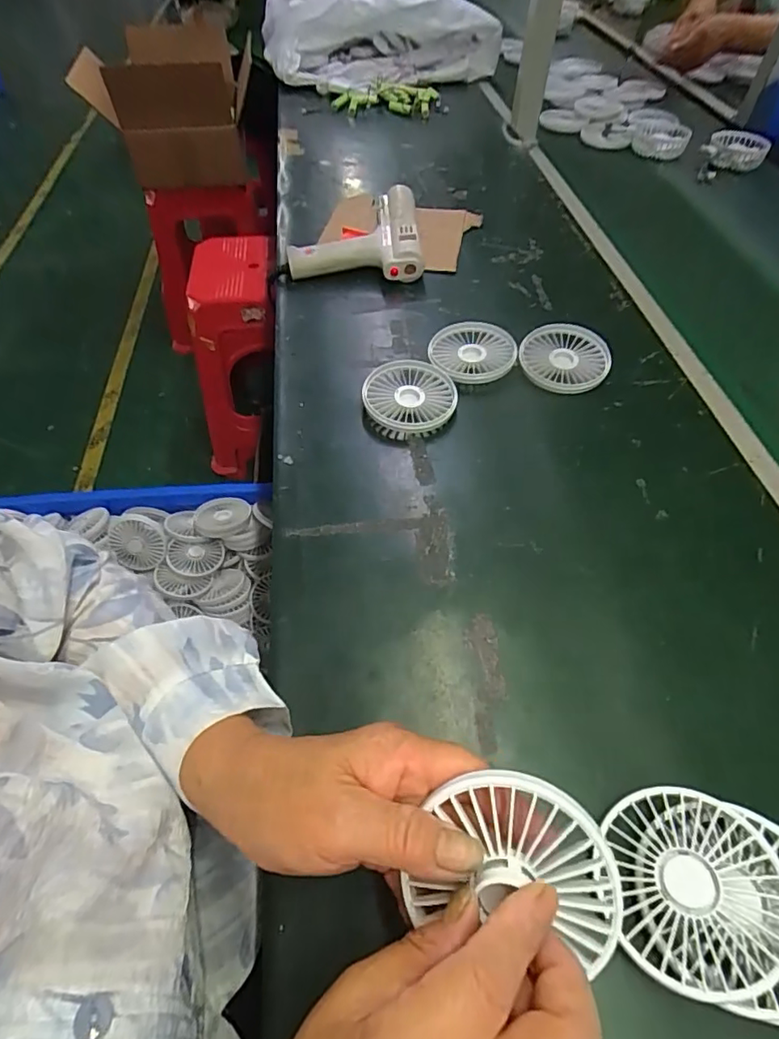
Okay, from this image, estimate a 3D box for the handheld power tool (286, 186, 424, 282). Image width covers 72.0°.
[{"bbox_3d":[-0.035,-0.361,0.682,0.166,0.048,0.152,6,54,5],"label":"handheld power tool"}]

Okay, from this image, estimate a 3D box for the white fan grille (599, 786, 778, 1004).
[{"bbox_3d":[0.155,0.184,0.270,0.076,0.015,0.085,-13,45,18],"label":"white fan grille"}]

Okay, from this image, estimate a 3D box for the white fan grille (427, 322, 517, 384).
[{"bbox_3d":[0.086,-0.175,0.563,0.088,0.018,0.085,-3,54,-1],"label":"white fan grille"}]

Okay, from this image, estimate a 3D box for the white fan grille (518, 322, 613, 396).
[{"bbox_3d":[0.180,-0.165,0.551,0.087,0.012,0.085,16,64,15],"label":"white fan grille"}]

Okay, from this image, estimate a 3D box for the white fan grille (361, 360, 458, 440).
[{"bbox_3d":[0.020,-0.118,0.524,0.087,0.020,0.086,0,54,1],"label":"white fan grille"}]

